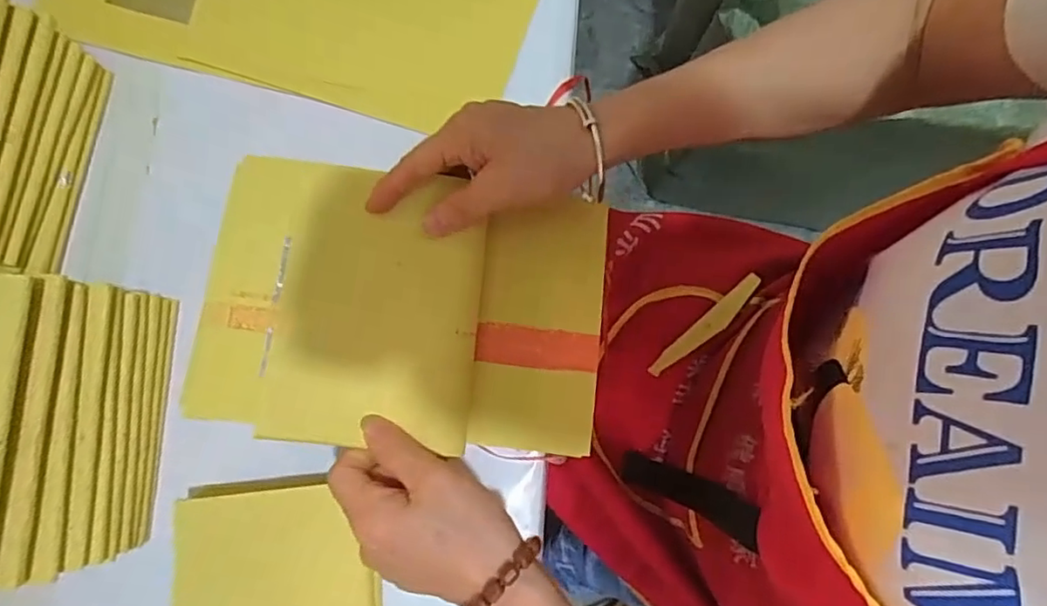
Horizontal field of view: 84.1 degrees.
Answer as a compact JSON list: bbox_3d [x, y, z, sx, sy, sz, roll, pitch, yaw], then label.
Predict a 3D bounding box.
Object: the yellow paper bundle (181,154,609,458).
[{"bbox_3d":[-0.069,0.000,0.335,0.227,0.022,0.156,7,79,0],"label":"yellow paper bundle"}]

